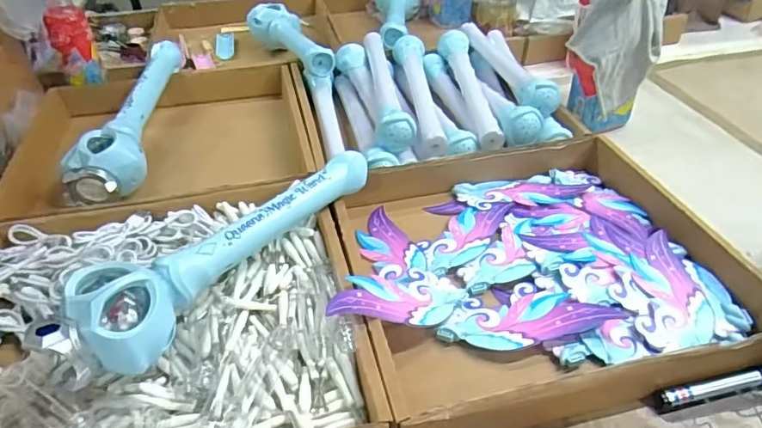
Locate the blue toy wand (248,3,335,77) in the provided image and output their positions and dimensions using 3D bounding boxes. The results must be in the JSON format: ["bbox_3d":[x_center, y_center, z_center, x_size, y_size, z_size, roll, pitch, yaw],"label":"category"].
[{"bbox_3d":[-0.167,-0.309,0.940,0.087,0.073,0.313,-14,42,-17],"label":"blue toy wand"}]

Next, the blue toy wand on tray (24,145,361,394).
[{"bbox_3d":[-0.147,0.029,0.529,0.081,0.075,0.354,25,45,26],"label":"blue toy wand on tray"}]

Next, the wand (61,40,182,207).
[{"bbox_3d":[-0.362,-0.146,0.767,0.090,0.063,0.357,-4,40,-6],"label":"wand"}]

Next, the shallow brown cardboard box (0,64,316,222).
[{"bbox_3d":[-0.311,-0.111,0.777,0.386,0.069,0.368,-7,40,-10],"label":"shallow brown cardboard box"}]

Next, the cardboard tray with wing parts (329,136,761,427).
[{"bbox_3d":[0.150,0.044,0.566,0.389,0.059,0.360,-10,41,-13],"label":"cardboard tray with wing parts"}]

